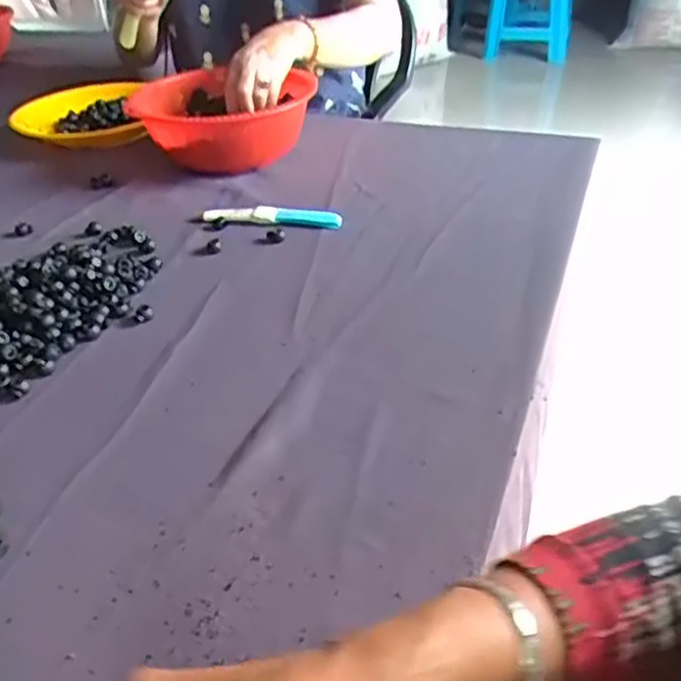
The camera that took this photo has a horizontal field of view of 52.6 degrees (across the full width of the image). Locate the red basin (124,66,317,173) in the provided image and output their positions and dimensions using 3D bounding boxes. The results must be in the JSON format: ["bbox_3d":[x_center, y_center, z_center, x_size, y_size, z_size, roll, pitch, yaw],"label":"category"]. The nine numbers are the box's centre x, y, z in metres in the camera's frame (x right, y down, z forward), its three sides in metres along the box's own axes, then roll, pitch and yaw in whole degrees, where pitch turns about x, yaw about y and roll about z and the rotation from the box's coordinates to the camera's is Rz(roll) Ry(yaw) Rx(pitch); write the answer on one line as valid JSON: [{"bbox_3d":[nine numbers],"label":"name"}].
[{"bbox_3d":[-0.144,-0.282,0.893,0.211,0.087,0.211,-2,37,1],"label":"red basin"}]

